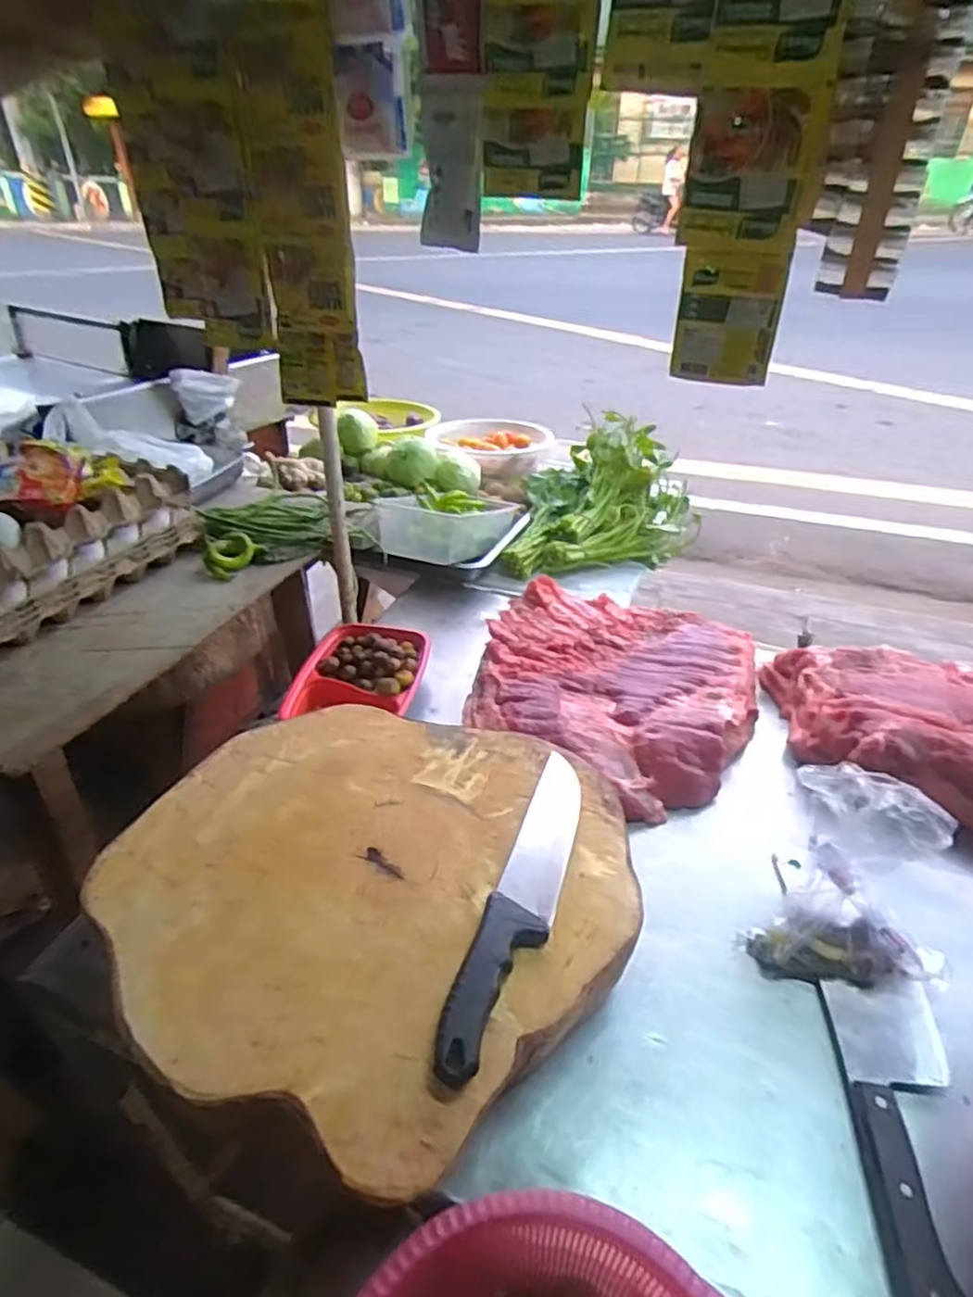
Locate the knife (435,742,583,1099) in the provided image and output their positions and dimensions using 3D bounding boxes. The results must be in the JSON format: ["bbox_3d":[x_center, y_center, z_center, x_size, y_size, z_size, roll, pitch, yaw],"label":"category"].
[{"bbox_3d":[0.033,0.190,0.547,0.049,0.022,0.307,15,36,13],"label":"knife"}]

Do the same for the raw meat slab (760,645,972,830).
[{"bbox_3d":[0.504,0.082,0.795,0.346,0.074,0.244,17,40,20],"label":"raw meat slab"}]

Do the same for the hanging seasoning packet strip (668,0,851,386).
[{"bbox_3d":[0.208,-0.374,0.547,0.094,0.308,0.036,16,40,20],"label":"hanging seasoning packet strip"}]

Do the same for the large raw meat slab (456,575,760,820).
[{"bbox_3d":[0.150,0.040,0.869,0.348,0.054,0.337,23,42,26],"label":"large raw meat slab"}]

